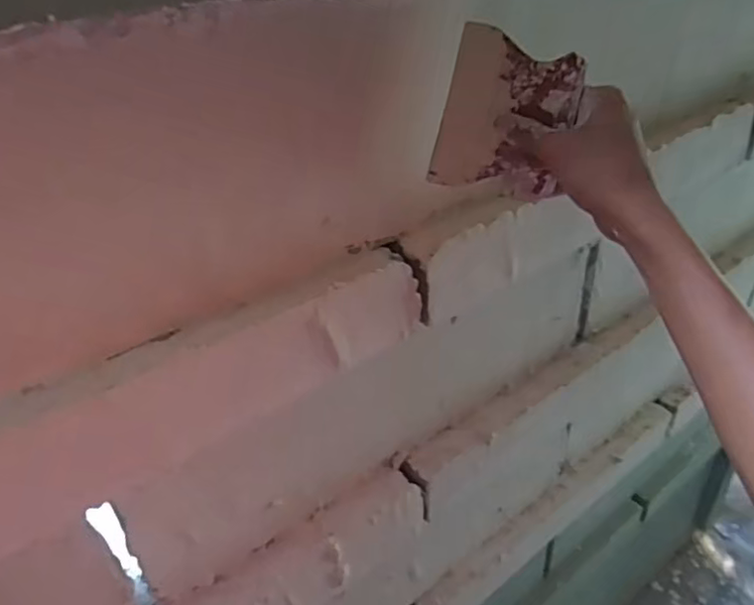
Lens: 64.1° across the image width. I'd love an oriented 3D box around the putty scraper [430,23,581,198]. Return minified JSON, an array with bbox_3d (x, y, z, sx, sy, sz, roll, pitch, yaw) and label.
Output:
[{"bbox_3d":[0.092,-0.138,0.449,0.100,0.115,0.014,27,25,30],"label":"putty scraper"}]

